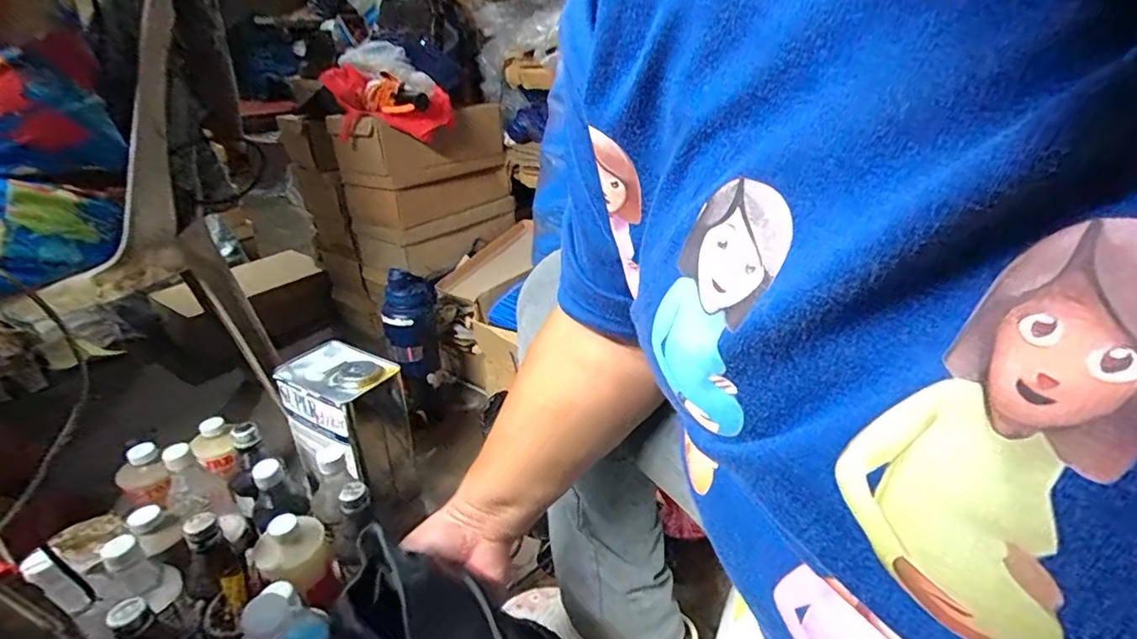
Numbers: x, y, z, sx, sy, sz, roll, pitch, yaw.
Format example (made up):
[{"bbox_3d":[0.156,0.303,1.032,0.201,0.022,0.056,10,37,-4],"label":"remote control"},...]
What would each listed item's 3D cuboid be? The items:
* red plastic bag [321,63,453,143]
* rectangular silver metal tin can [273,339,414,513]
[{"bbox_3d":[-0.347,-0.388,1.008,0.240,0.126,0.112,17,28,-1],"label":"red plastic bag"},{"bbox_3d":[-0.327,0.162,0.806,0.144,0.225,0.119,14,30,26],"label":"rectangular silver metal tin can"}]

